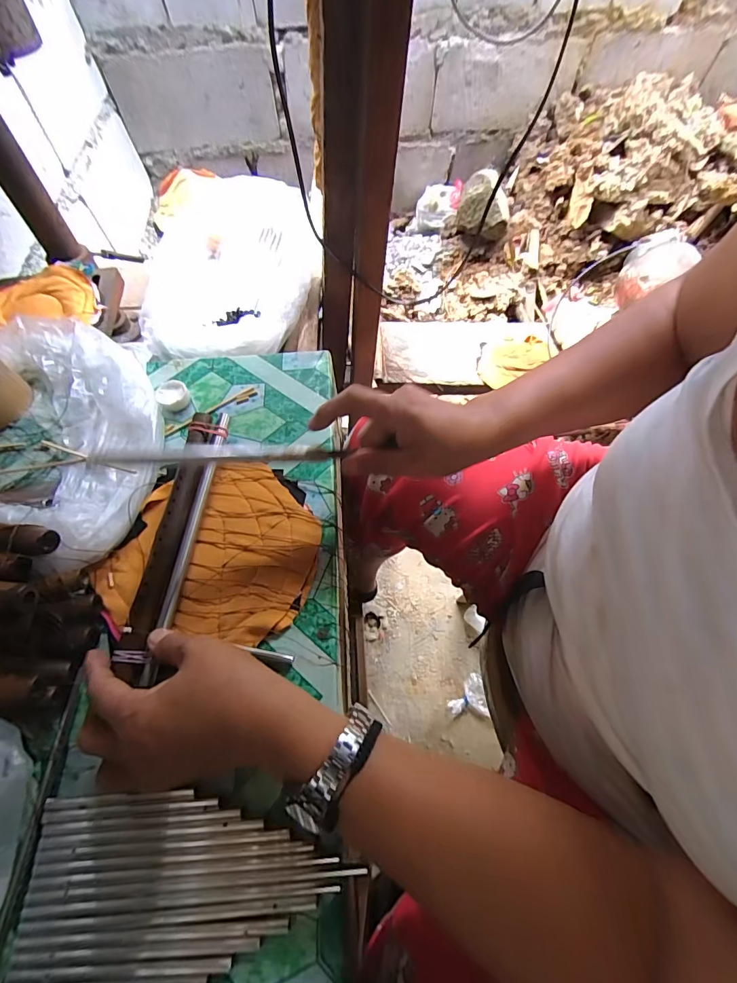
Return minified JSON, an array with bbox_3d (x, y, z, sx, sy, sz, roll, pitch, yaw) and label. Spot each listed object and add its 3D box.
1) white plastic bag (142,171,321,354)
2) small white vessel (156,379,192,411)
[{"bbox_3d":[-0.203,-0.346,0.584,0.217,0.070,0.402,-10,62,-4],"label":"white plastic bag"},{"bbox_3d":[-0.201,-0.099,0.417,0.030,0.014,0.035,-30,65,-14],"label":"small white vessel"}]

